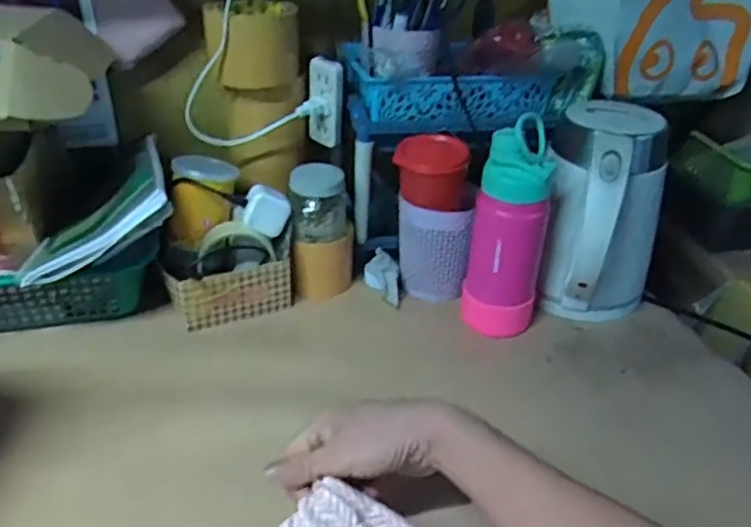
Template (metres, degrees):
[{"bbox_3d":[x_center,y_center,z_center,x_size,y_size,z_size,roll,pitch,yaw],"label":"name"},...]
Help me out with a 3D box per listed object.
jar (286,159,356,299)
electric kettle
[{"bbox_3d":[-0.059,-0.033,0.726,0.068,0.140,0.068,2,32,-2],"label":"jar"},{"bbox_3d":[0.240,-0.047,0.686,0.129,0.205,0.153,14,34,16],"label":"electric kettle"}]

